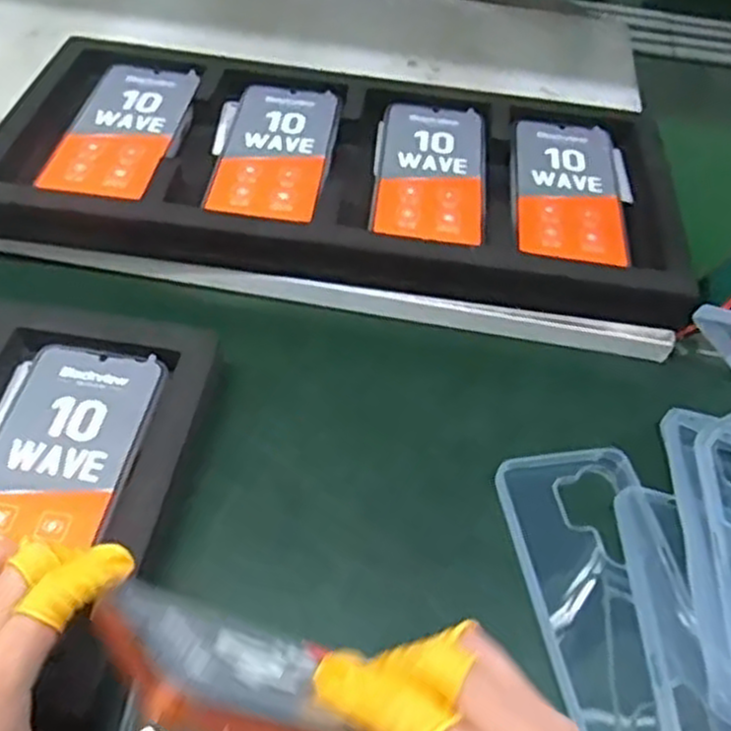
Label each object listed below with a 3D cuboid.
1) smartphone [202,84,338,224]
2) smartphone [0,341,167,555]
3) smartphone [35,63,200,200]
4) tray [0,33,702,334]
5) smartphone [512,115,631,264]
[{"bbox_3d":[-0.065,-0.162,0.579,0.076,0.004,0.160,7,49,1],"label":"smartphone"},{"bbox_3d":[-0.166,0.053,0.415,0.076,0.008,0.158,11,49,4],"label":"smartphone"},{"bbox_3d":[-0.179,-0.177,0.580,0.075,0.008,0.158,7,49,1],"label":"smartphone"},{"bbox_3d":[-0.017,-0.142,0.586,0.479,0.048,0.230,8,49,1],"label":"tray"},{"bbox_3d":[0.149,-0.133,0.575,0.077,0.004,0.161,8,49,1],"label":"smartphone"}]

